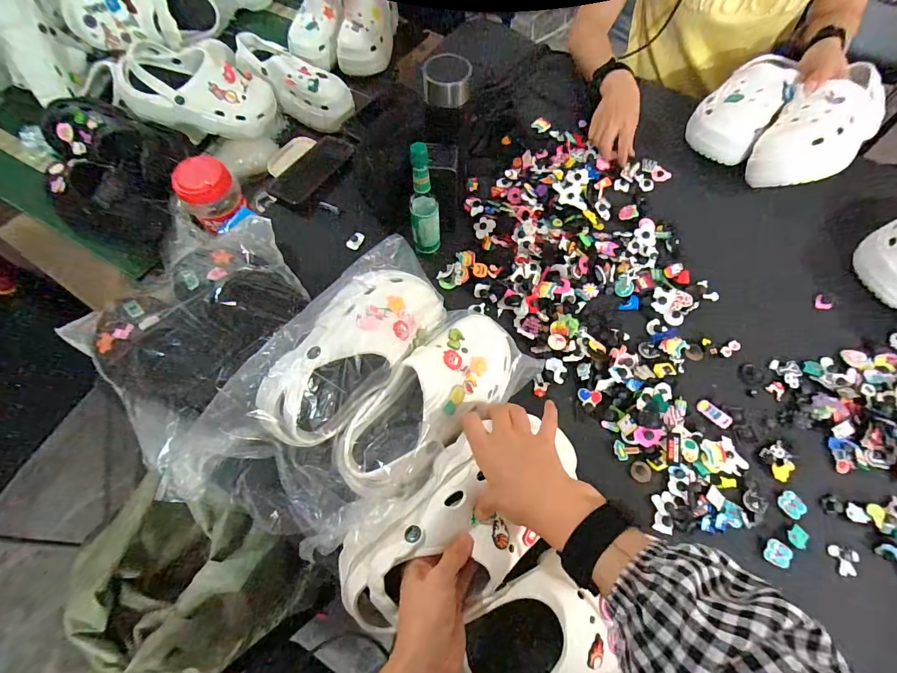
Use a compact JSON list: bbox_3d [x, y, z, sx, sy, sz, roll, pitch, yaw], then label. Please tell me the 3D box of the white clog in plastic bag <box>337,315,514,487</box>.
[{"bbox_3d":[-0.013,0.071,0.457,0.105,0.084,0.241,38,71,15],"label":"white clog in plastic bag"}]

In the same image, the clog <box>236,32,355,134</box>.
[{"bbox_3d":[-0.314,-0.538,0.849,0.252,0.084,0.115,36,73,-2],"label":"clog"}]

